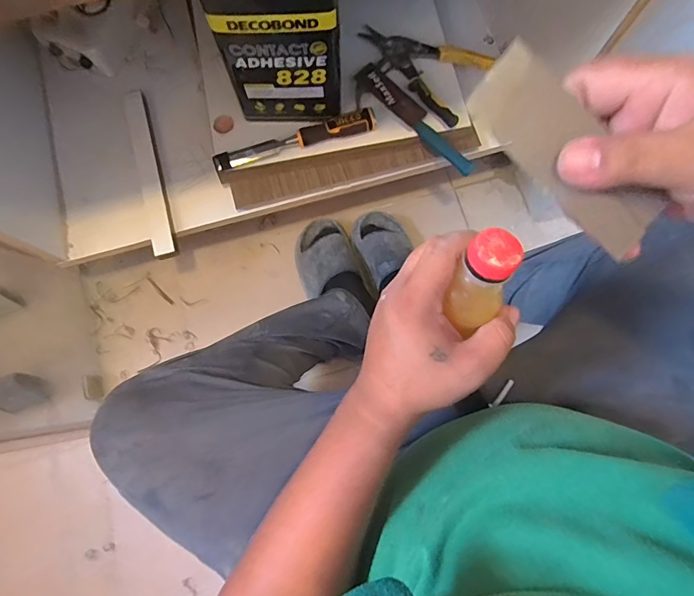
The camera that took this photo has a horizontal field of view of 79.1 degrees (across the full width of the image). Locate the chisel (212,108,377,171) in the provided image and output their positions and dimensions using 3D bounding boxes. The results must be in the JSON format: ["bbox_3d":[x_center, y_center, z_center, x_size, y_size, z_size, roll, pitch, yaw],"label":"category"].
[{"bbox_3d":[-0.084,-0.259,0.696,0.272,0.026,0.033,-17,79,-3],"label":"chisel"}]

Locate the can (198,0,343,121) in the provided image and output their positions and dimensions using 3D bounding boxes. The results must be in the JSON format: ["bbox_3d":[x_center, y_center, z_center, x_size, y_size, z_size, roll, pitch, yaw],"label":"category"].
[{"bbox_3d":[-0.089,-0.351,0.597,0.175,0.228,0.067,-8,78,-1],"label":"can"}]

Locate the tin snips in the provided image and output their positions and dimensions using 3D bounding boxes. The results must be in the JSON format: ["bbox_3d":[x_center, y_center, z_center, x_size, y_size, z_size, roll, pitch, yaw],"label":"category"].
[{"bbox_3d":[0.129,-0.414,0.724,0.230,0.030,0.126,43,81,8],"label":"tin snips"}]

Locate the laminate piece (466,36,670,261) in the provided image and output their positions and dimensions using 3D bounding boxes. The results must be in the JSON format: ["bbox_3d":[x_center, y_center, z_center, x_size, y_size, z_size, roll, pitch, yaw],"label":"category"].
[{"bbox_3d":[0.111,-0.070,0.210,0.115,0.009,0.038,43,98,-8],"label":"laminate piece"}]

